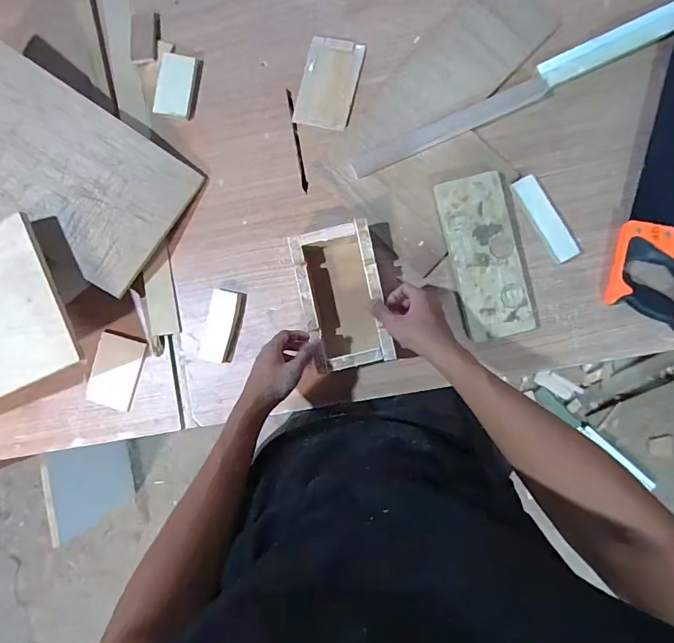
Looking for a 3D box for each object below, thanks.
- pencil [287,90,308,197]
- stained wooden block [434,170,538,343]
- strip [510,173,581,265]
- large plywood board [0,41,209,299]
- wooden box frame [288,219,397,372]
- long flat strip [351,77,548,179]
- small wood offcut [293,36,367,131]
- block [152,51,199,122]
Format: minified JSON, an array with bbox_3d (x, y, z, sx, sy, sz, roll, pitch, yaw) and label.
[{"bbox_3d":[-0.064,-0.290,0.671,0.009,0.005,0.169,-10,87,4],"label":"pencil"},{"bbox_3d":[0.216,-0.094,0.609,0.097,0.023,0.234,-15,86,4],"label":"stained wooden block"},{"bbox_3d":[0.307,-0.151,0.612,0.036,0.011,0.135,-29,86,3],"label":"strip"},{"bbox_3d":[-0.441,-0.244,0.616,0.412,0.015,0.226,33,81,-10],"label":"large plywood board"},{"bbox_3d":[0.009,-0.034,0.620,0.115,0.055,0.199,-13,87,4],"label":"wooden box frame"},{"bbox_3d":[0.168,-0.292,0.635,0.300,0.005,0.031,-24,86,3],"label":"long flat strip"},{"bbox_3d":[-0.012,-0.377,0.662,0.085,0.006,0.138,14,89,5],"label":"small wood offcut"},{"bbox_3d":[-0.261,-0.381,0.678,0.058,0.020,0.106,12,89,5],"label":"block"}]

